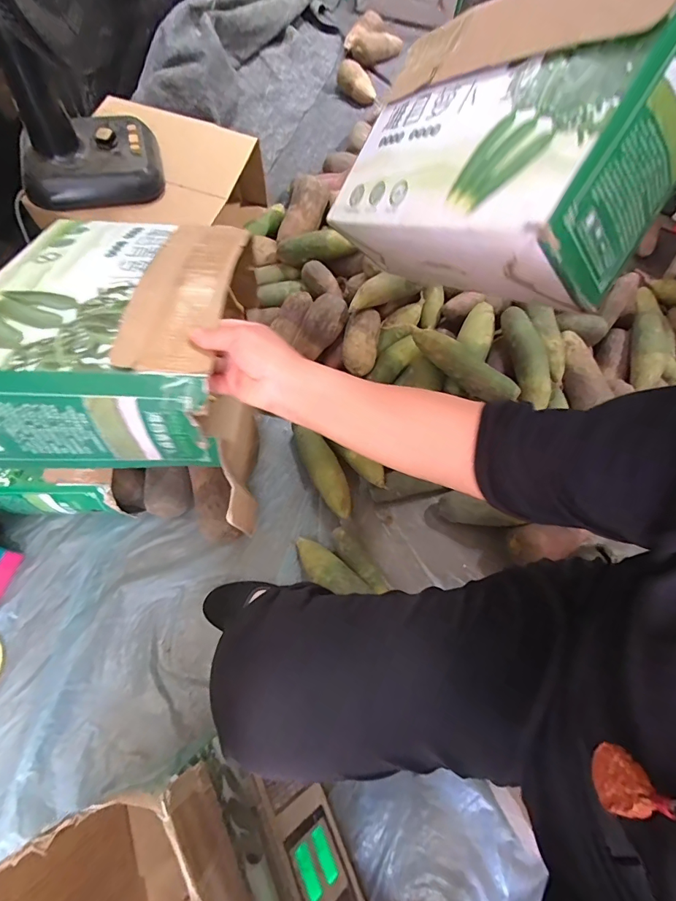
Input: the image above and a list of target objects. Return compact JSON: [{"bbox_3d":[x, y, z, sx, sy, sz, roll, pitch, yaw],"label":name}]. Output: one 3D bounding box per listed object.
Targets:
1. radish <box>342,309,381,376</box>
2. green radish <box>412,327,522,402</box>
[{"bbox_3d":[0.043,-0.207,0.815,0.065,0.055,0.117,9,67,1],"label":"radish"},{"bbox_3d":[0.207,-0.143,0.721,0.200,0.042,0.047,37,70,12],"label":"green radish"}]

